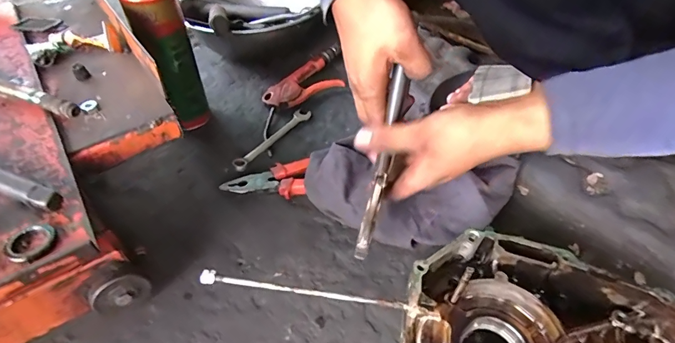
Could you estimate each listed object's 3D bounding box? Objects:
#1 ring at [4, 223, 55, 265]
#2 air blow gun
[{"bbox_3d":[-0.189,0.043,0.241,0.025,0.006,0.028,-32,53,-26],"label":"ring"},{"bbox_3d":[-0.051,-0.128,0.619,0.094,0.032,0.259,28,53,26],"label":"air blow gun"}]

